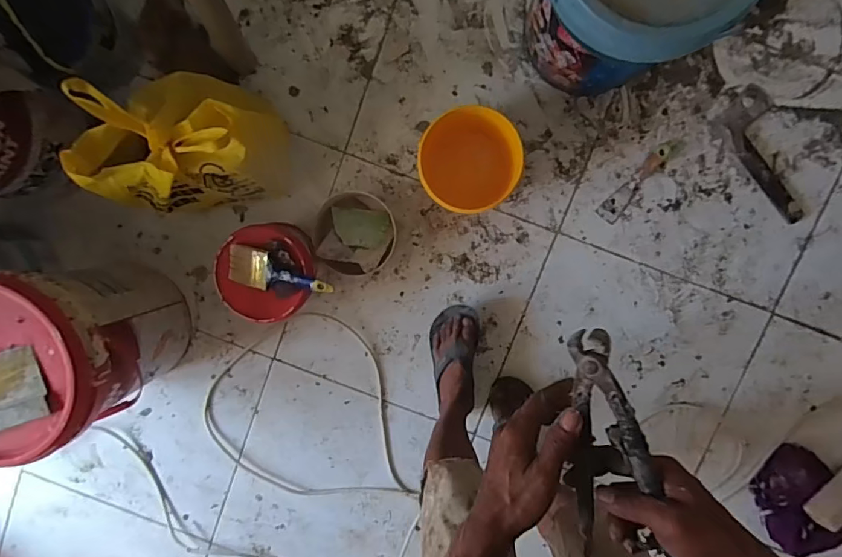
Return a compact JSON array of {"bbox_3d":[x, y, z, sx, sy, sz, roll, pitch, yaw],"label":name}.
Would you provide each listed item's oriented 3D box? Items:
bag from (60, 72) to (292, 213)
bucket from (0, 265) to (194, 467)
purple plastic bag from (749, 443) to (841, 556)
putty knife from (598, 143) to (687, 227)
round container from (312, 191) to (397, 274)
[{"bbox_3d":[-0.430,-0.252,0.911,0.291,0.349,0.215,-6,96,3],"label":"bag"},{"bbox_3d":[-0.668,0.126,0.946,0.301,0.417,0.292,0,97,2],"label":"bucket"},{"bbox_3d":[0.843,0.493,1.069,0.159,0.080,0.217,-17,96,6],"label":"purple plastic bag"},{"bbox_3d":[0.473,-0.213,1.036,0.047,0.018,0.218,42,98,-2],"label":"putty knife"},{"bbox_3d":[-0.139,-0.098,1.035,0.160,0.111,0.169,0,97,4],"label":"round container"}]

